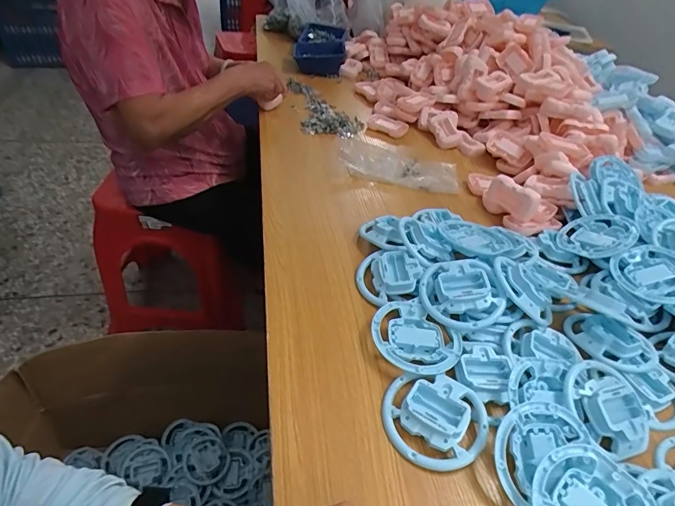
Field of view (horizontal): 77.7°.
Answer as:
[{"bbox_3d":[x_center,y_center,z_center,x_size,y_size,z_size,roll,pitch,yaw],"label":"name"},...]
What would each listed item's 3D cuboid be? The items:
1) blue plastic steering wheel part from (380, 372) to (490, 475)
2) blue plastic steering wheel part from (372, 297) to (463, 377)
[{"bbox_3d":[0.100,0.166,0.424,0.102,0.027,0.092,4,43,-4],"label":"blue plastic steering wheel part"},{"bbox_3d":[0.091,0.103,0.499,0.090,0.021,0.102,-32,56,-34],"label":"blue plastic steering wheel part"}]

